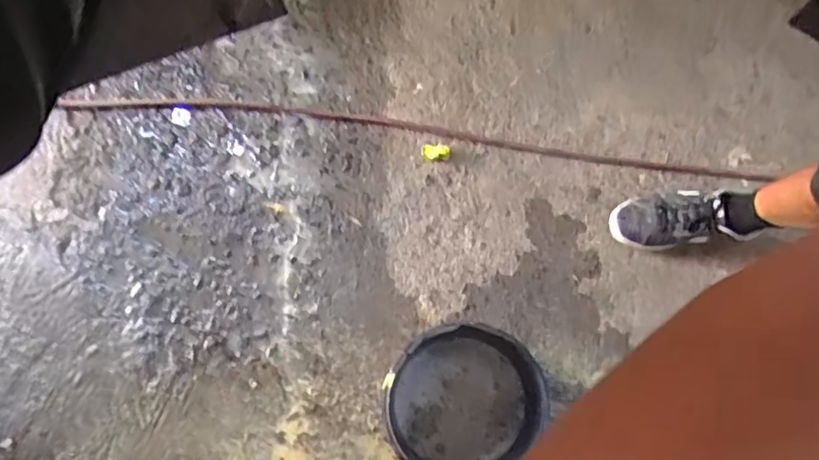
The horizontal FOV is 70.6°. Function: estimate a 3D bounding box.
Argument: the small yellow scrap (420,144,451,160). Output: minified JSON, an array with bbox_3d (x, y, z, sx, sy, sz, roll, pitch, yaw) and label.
[{"bbox_3d":[0.052,-0.157,1.162,0.058,0.018,0.033,1,74,-1],"label":"small yellow scrap"}]

